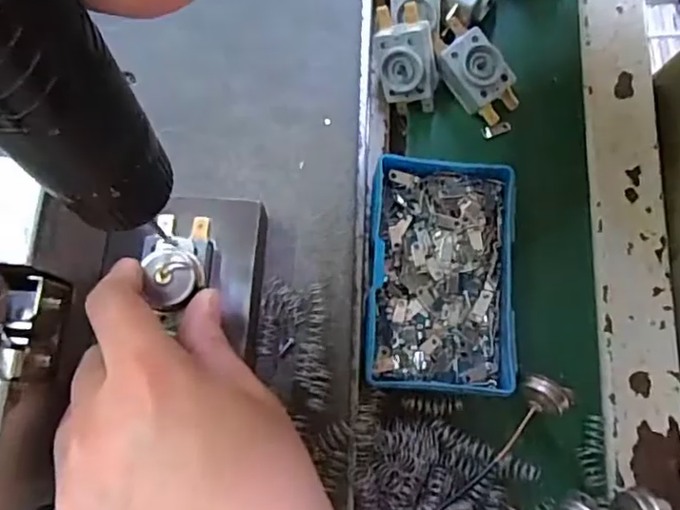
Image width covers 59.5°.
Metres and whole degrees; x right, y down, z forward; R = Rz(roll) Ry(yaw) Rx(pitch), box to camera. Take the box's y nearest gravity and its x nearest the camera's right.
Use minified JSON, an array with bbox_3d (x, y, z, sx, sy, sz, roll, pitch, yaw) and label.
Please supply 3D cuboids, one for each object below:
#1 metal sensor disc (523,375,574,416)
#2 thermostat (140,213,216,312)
[{"bbox_3d":[0.097,0.068,0.288,0.022,0.021,0.015,27,77,5],"label":"metal sensor disc"},{"bbox_3d":[-0.066,0.003,0.249,0.029,0.012,0.041,-1,63,-23],"label":"thermostat"}]

